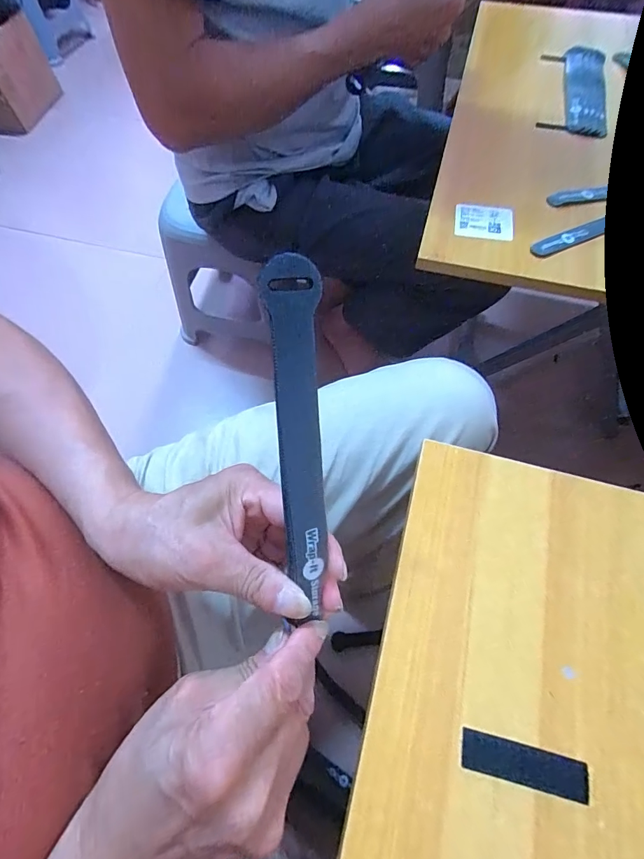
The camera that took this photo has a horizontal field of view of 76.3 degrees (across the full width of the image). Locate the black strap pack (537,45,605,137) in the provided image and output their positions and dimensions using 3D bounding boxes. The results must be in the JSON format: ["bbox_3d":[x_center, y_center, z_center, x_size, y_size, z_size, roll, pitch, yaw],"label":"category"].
[{"bbox_3d":[0.333,-0.453,0.541,0.080,0.011,0.204,14,65,8],"label":"black strap pack"}]

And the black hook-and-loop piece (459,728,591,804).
[{"bbox_3d":[0.115,0.191,0.232,0.069,0.004,0.018,12,65,7],"label":"black hook-and-loop piece"}]

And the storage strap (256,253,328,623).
[{"bbox_3d":[-0.011,0.013,0.207,0.024,0.009,0.182,-3,107,-1],"label":"storage strap"}]

